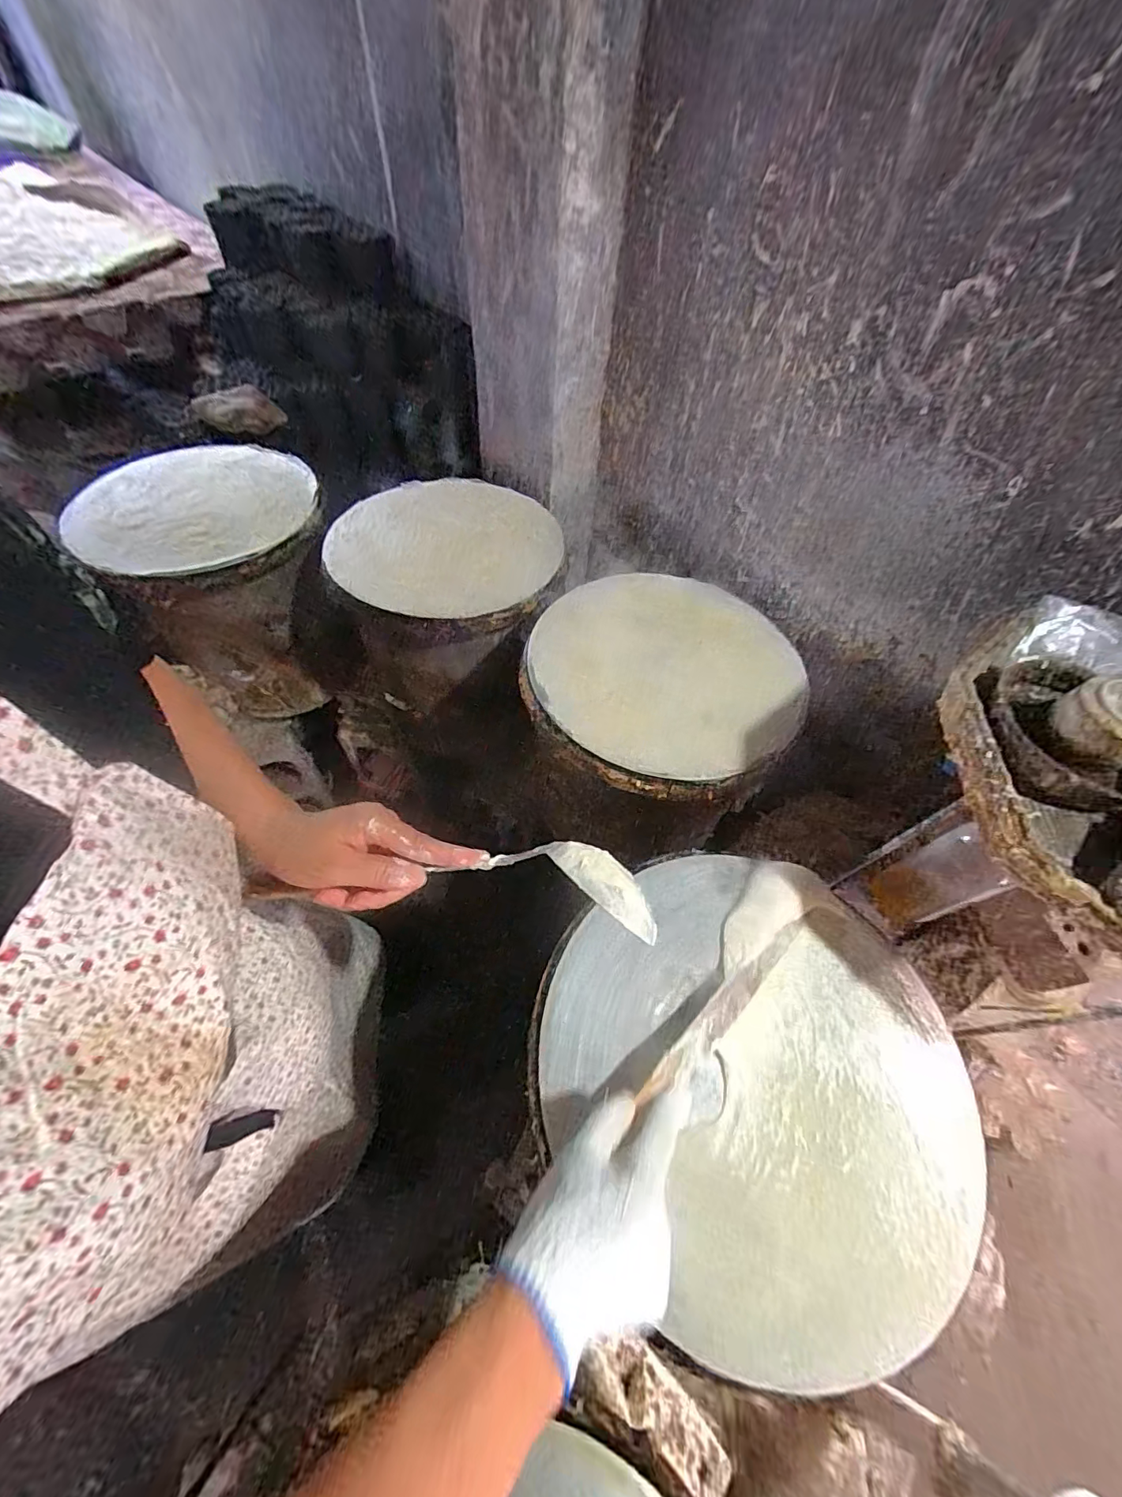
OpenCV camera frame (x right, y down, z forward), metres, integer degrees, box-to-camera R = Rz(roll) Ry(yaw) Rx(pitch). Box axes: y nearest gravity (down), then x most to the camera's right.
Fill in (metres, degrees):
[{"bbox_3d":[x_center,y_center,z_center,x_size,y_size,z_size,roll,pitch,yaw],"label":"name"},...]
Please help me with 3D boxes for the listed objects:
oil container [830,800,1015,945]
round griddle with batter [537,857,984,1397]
[{"bbox_3d":[0.440,0.166,0.626,0.075,0.206,0.095,-26,58,-14],"label":"oil container"},{"bbox_3d":[0.180,0.272,0.444,0.348,0.036,0.360,1,56,-2],"label":"round griddle with batter"}]

